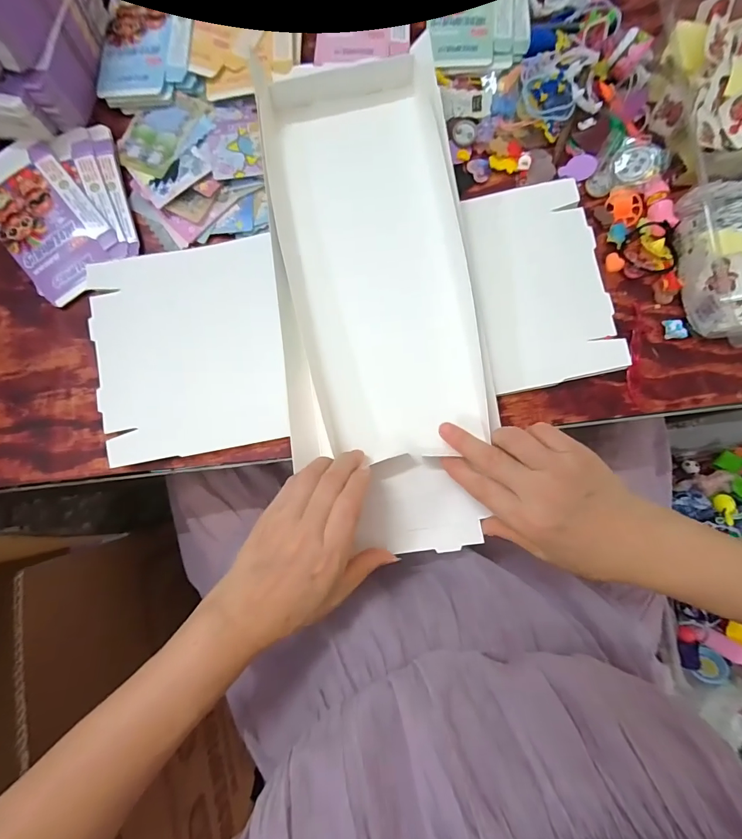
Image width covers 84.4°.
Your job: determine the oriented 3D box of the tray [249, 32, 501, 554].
[{"bbox_3d":[0.008,-0.099,0.350,0.167,0.040,0.418,-9,87,-1],"label":"tray"}]

